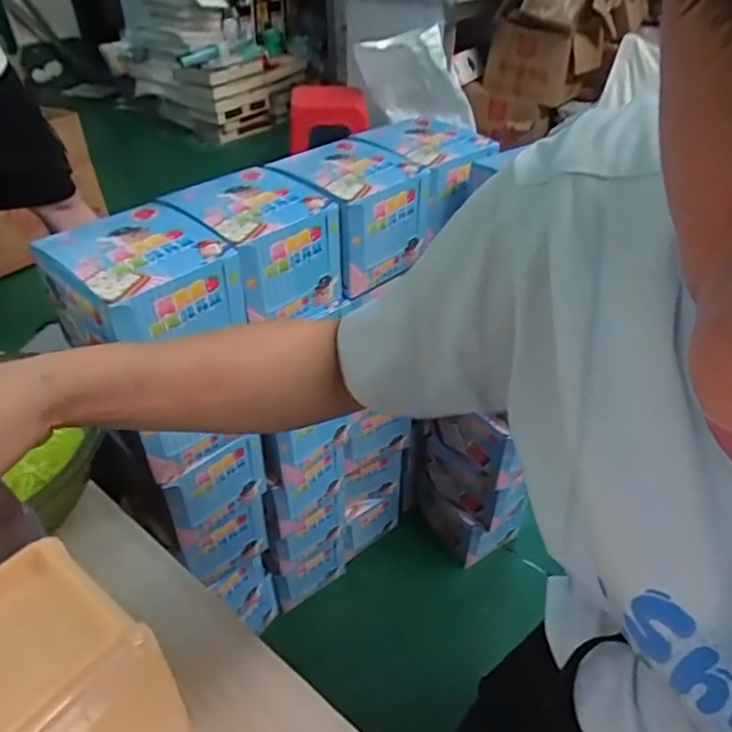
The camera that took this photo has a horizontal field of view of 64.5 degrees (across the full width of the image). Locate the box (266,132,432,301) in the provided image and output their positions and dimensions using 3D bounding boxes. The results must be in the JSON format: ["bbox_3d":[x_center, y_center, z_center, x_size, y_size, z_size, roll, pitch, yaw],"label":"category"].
[{"bbox_3d":[-0.015,-0.207,0.775,0.149,0.125,0.146,-30,48,-31],"label":"box"}]

